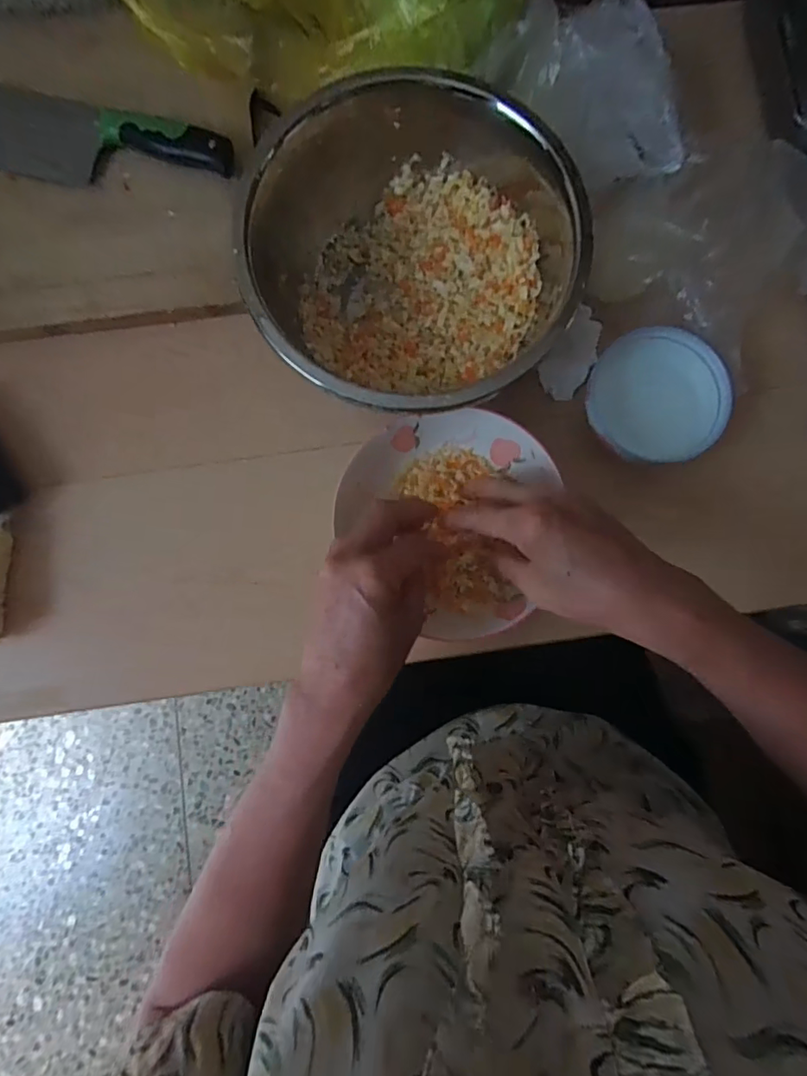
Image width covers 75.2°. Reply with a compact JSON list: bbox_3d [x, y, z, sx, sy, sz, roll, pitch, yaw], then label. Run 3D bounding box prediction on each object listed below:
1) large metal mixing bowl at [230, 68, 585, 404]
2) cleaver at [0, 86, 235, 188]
[{"bbox_3d":[0.011,-0.215,0.423,0.238,0.106,0.246,0,83,1],"label":"large metal mixing bowl"},{"bbox_3d":[-0.295,-0.345,0.453,0.297,0.020,0.075,16,84,2],"label":"cleaver"}]

